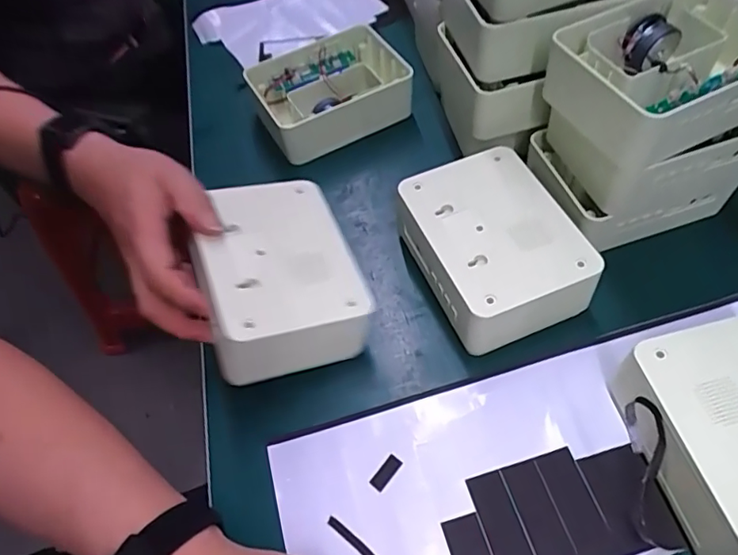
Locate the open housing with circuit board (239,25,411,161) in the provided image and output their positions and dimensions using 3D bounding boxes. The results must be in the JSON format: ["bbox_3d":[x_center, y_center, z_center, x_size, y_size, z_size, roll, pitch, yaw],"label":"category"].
[{"bbox_3d":[-0.042,-0.190,0.558,0.138,0.062,0.110,-25,58,-11],"label":"open housing with circuit board"}]

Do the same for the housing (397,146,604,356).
[{"bbox_3d":[0.092,-0.025,0.424,0.104,0.062,0.139,-21,57,-8],"label":"housing"}]

